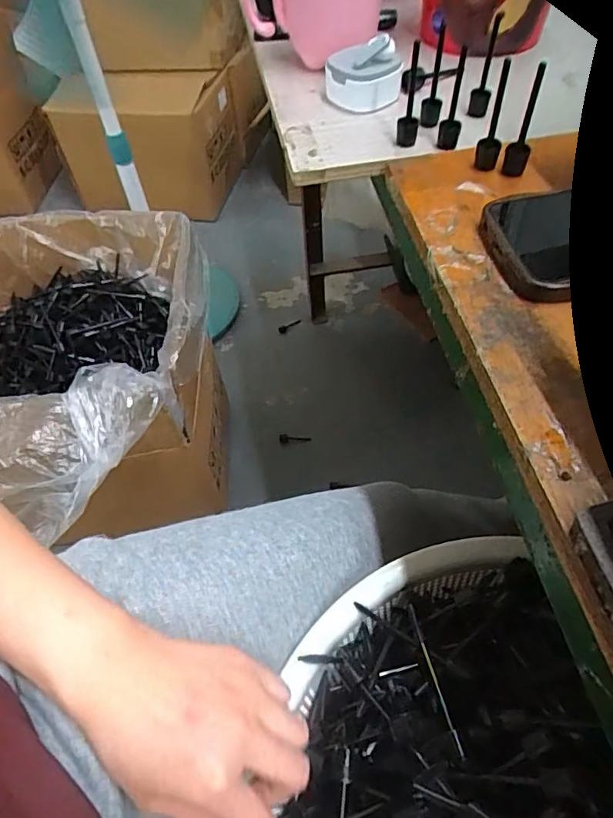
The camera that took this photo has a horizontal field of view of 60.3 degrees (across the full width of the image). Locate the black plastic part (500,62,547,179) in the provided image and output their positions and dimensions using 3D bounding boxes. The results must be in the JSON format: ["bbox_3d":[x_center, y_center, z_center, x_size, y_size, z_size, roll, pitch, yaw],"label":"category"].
[{"bbox_3d":[0.133,-0.173,0.321,0.015,0.063,0.012,15,56,13],"label":"black plastic part"}]

